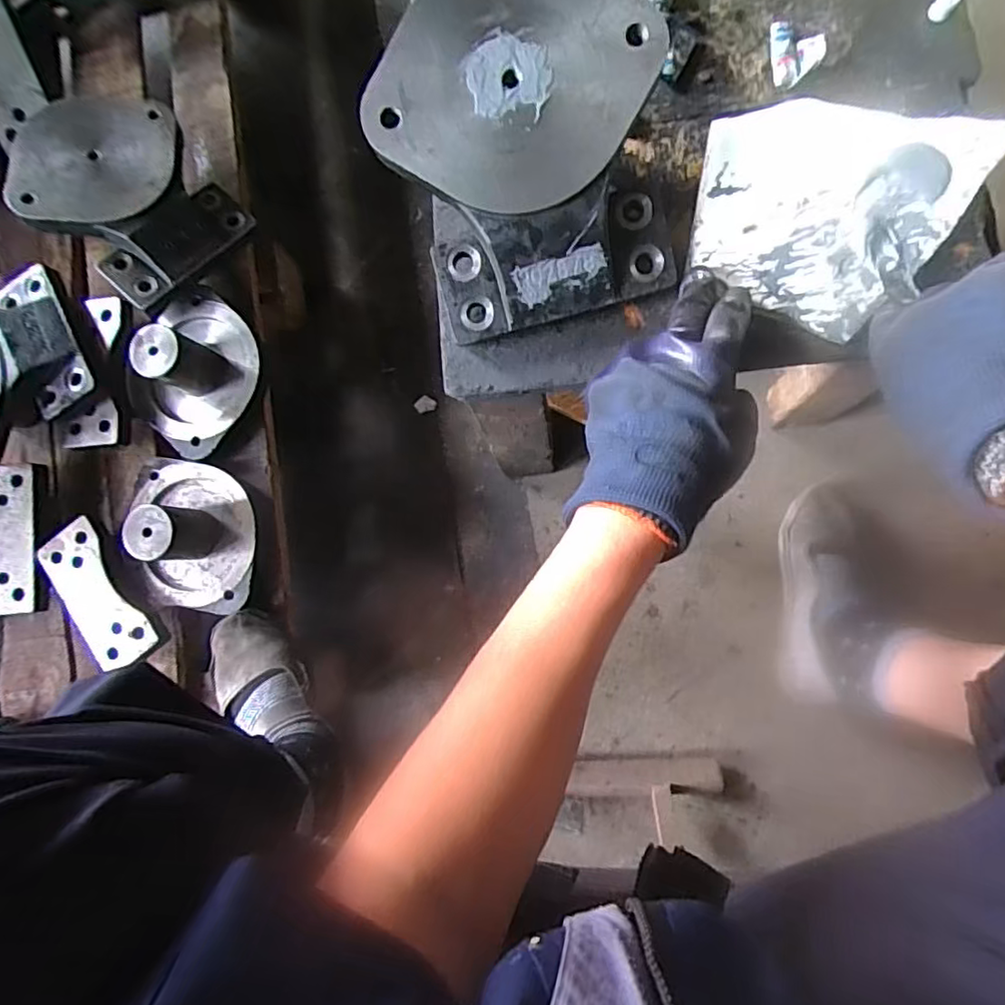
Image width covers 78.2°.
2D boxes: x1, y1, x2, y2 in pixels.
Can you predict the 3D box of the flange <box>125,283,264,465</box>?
[{"bbox_3d":[-0.265,-0.114,0.520,0.097,0.068,0.142,14,86,9],"label":"flange"}]

